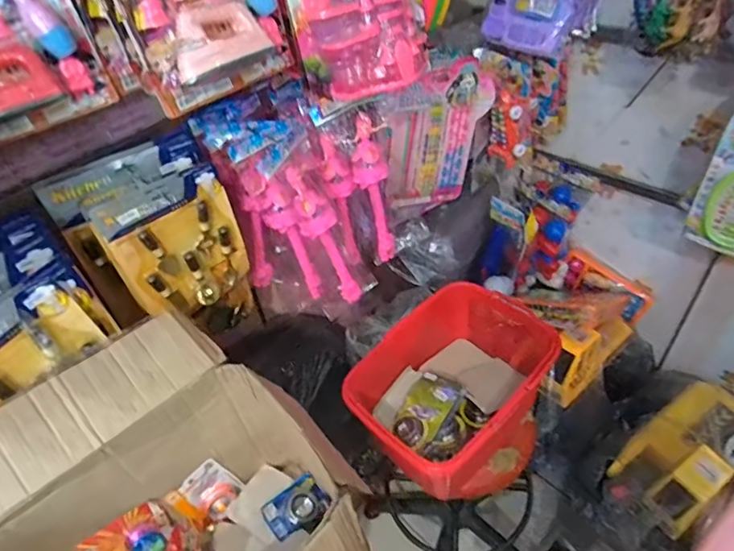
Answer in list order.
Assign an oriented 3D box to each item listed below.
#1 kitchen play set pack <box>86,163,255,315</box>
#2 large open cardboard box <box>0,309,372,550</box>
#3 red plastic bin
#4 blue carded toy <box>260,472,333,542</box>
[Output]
[{"bbox_3d":[-0.338,-0.046,0.931,0.217,0.264,0.050,-35,49,-25],"label":"kitchen play set pack"},{"bbox_3d":[-0.288,0.396,0.740,0.470,0.369,0.467,29,54,32],"label":"large open cardboard box"},{"bbox_3d":[0.172,0.250,1.075,0.397,0.250,0.338,-34,49,-25],"label":"red plastic bin"},{"bbox_3d":[-0.126,0.424,0.916,0.108,0.028,0.097,-33,48,-24],"label":"blue carded toy"}]

